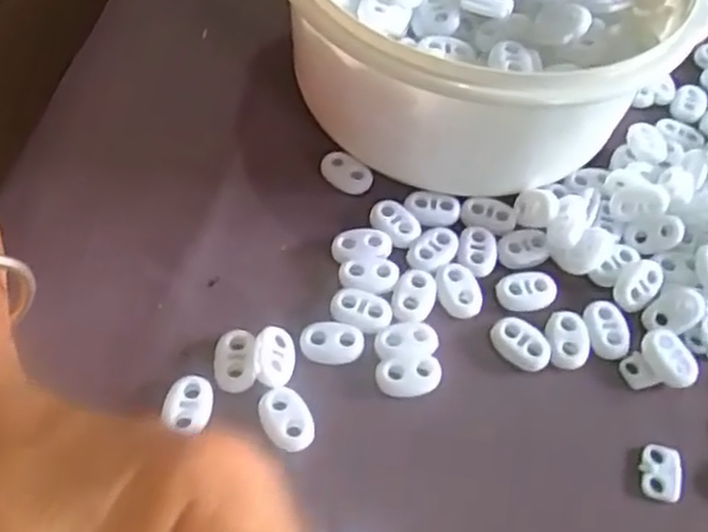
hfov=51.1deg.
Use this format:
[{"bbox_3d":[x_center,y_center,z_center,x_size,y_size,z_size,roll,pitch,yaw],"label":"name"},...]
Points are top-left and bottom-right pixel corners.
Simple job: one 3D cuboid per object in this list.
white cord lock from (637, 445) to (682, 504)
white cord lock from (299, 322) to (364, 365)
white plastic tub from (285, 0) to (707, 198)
[{"bbox_3d":[0.103,0.069,0.248,0.013,0.004,0.018,14,58,6],"label":"white cord lock"},{"bbox_3d":[-0.008,0.027,0.262,0.022,0.005,0.014,-3,58,-5],"label":"white cord lock"},{"bbox_3d":[0.052,-0.103,0.307,0.152,0.074,0.154,1,58,-2],"label":"white plastic tub"}]

